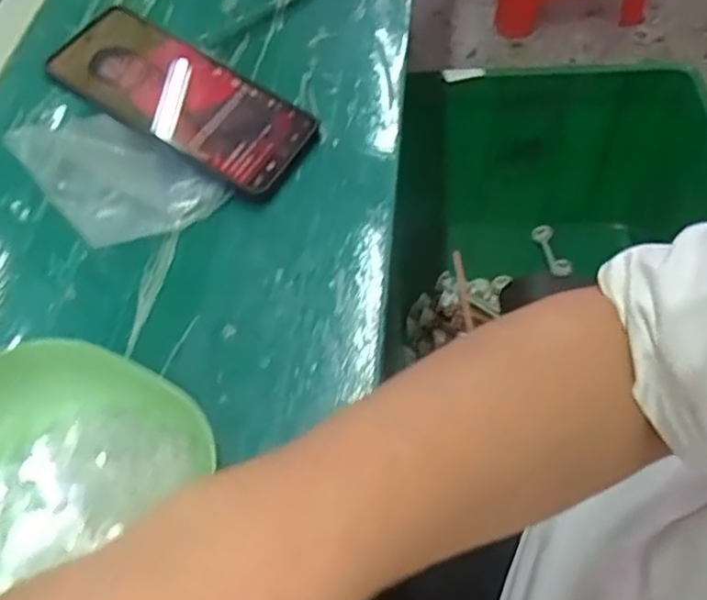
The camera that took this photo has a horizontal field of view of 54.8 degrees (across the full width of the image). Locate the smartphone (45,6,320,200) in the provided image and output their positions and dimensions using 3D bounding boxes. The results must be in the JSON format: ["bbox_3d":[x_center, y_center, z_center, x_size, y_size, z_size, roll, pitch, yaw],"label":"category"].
[{"bbox_3d":[-0.109,-0.132,0.438,0.165,0.017,0.075,31,62,5],"label":"smartphone"}]

